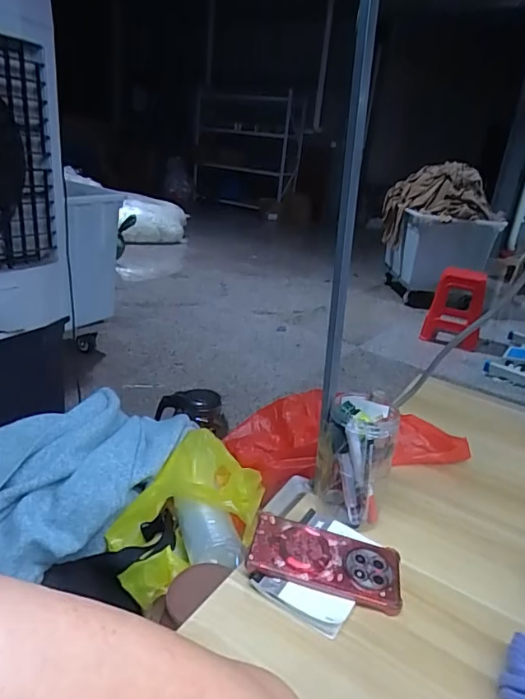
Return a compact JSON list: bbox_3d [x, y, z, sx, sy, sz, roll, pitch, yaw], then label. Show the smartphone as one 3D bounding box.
[{"bbox_3d":[0.071,0.233,0.546,0.166,0.012,0.081,14,31,6],"label":"smartphone"}]

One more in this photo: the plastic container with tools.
[{"bbox_3d":[0.116,0.141,0.623,0.091,0.156,0.078,12,24,13],"label":"plastic container with tools"}]

